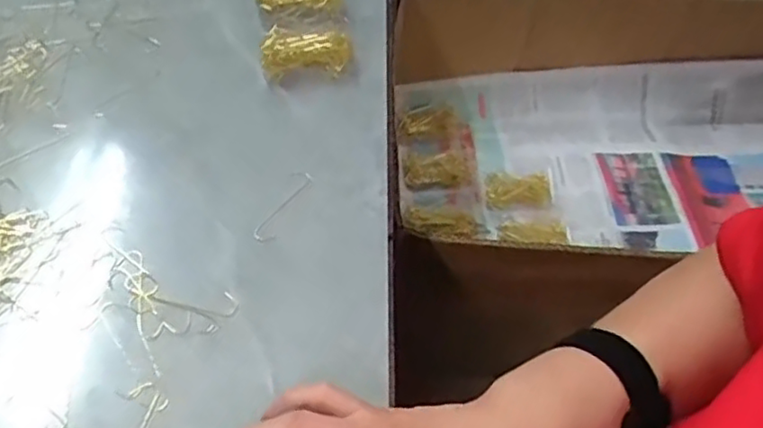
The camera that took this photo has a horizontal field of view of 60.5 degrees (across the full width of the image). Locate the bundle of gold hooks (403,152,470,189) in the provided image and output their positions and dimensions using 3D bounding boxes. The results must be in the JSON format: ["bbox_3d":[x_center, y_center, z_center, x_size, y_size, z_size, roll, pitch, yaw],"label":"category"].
[{"bbox_3d":[0.062,-0.051,0.746,0.076,0.009,0.048,-3,53,-7],"label":"bundle of gold hooks"}]

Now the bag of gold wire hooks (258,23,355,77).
[{"bbox_3d":[-0.059,-0.129,0.511,0.070,0.030,0.038,-9,54,-12],"label":"bag of gold wire hooks"}]

